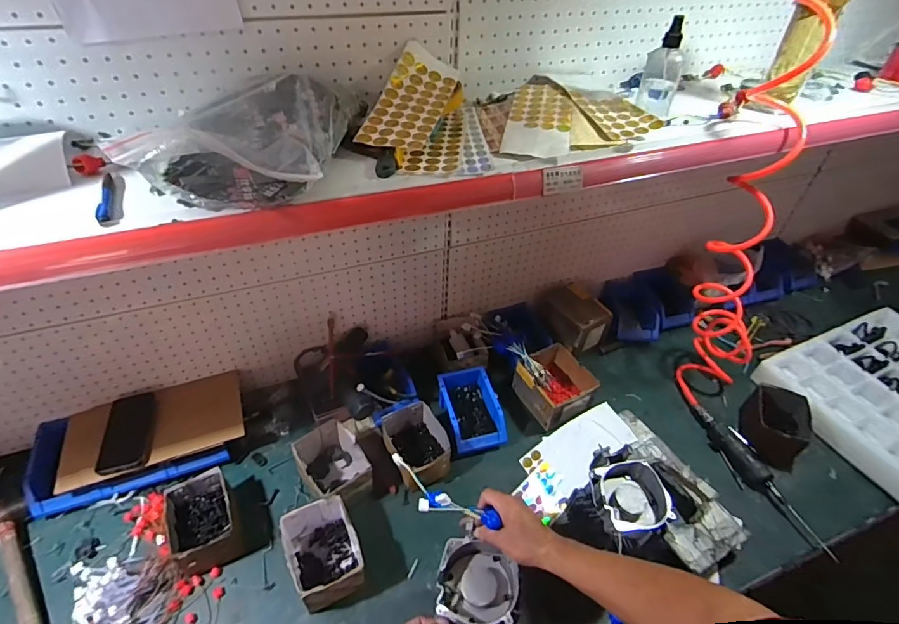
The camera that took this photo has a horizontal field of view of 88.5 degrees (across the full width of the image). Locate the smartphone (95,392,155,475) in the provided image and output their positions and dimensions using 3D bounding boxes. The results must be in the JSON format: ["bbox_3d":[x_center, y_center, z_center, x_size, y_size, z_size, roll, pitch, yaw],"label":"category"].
[{"bbox_3d":[-0.649,0.240,0.926,0.086,0.011,0.187,-12,45,-15],"label":"smartphone"}]

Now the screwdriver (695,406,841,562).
[{"bbox_3d":[0.661,0.353,0.999,0.065,0.039,0.365,-13,45,-16],"label":"screwdriver"}]

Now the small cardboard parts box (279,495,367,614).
[{"bbox_3d":[-0.220,0.423,0.815,0.116,0.093,0.156,-22,49,-24],"label":"small cardboard parts box"}]

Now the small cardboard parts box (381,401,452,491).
[{"bbox_3d":[-0.070,0.280,0.989,0.124,0.070,0.171,-18,47,-21],"label":"small cardboard parts box"}]

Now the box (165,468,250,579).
[{"bbox_3d":[-0.449,0.384,0.845,0.115,0.075,0.153,-22,48,-24],"label":"box"}]

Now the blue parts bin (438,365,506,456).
[{"bbox_3d":[0.049,0.220,1.055,0.123,0.062,0.190,-9,45,-13],"label":"blue parts bin"}]

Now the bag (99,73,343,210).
[{"bbox_3d":[-0.249,-0.218,0.575,0.200,0.071,0.230,1,43,-2],"label":"bag"}]

